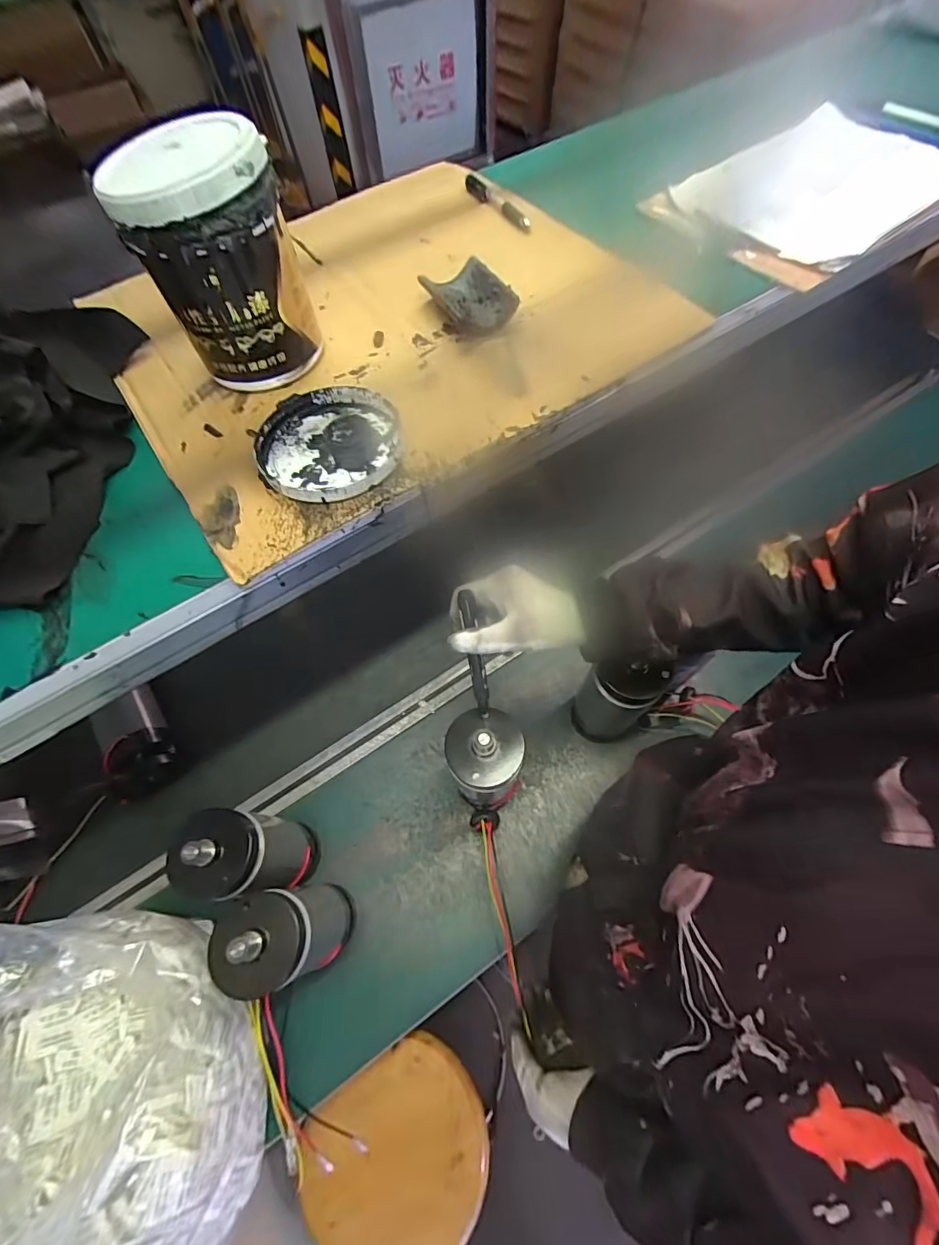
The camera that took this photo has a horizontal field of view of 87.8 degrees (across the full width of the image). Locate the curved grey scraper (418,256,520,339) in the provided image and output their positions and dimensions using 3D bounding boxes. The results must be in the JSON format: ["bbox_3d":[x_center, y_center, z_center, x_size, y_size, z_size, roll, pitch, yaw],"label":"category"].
[{"bbox_3d":[0.002,-0.318,0.483,0.070,0.026,0.099,-17,64,-5],"label":"curved grey scraper"}]

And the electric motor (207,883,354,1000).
[{"bbox_3d":[-0.180,0.317,0.504,0.070,0.234,0.075,-1,63,3],"label":"electric motor"}]

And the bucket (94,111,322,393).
[{"bbox_3d":[-0.209,-0.305,0.415,0.120,0.160,0.131,-24,64,-9],"label":"bucket"}]

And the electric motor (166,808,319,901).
[{"bbox_3d":[-0.233,0.254,0.538,0.071,0.238,0.080,8,64,6],"label":"electric motor"}]

